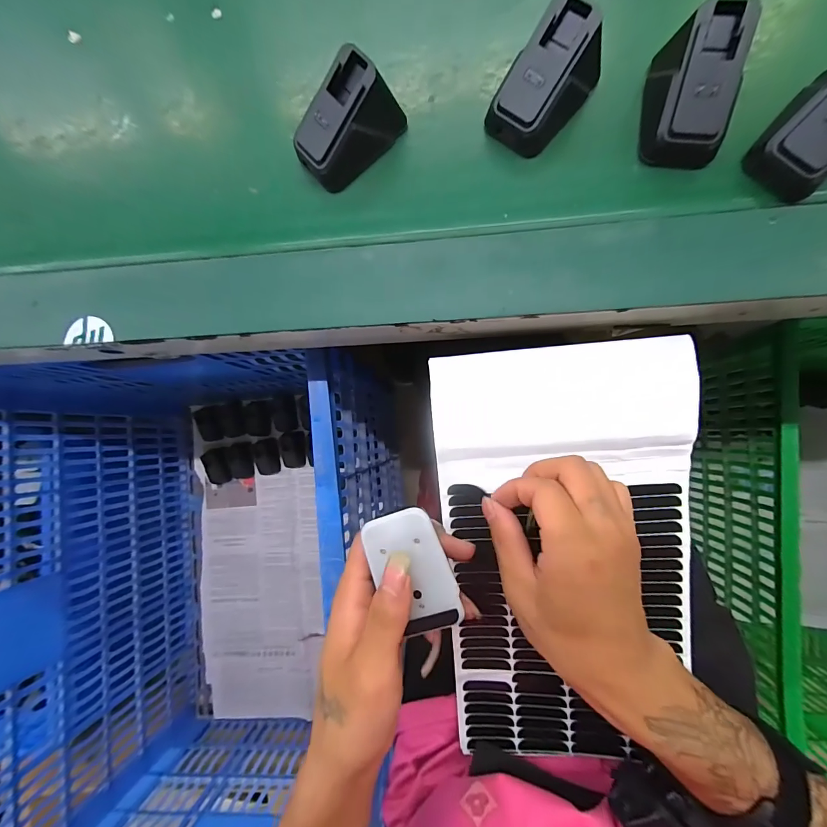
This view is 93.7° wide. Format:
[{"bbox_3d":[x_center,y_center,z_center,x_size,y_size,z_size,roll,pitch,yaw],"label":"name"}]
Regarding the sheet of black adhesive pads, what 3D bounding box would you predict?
[{"bbox_3d":[0.105,0.099,0.271,0.165,0.054,0.286,-4,86,7],"label":"sheet of black adhesive pads"}]

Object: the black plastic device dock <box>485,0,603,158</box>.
[{"bbox_3d":[0.077,-0.195,0.226,0.041,0.041,0.065,43,92,8],"label":"black plastic device dock"}]

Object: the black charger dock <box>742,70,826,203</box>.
[{"bbox_3d":[0.222,-0.157,0.205,0.058,0.042,0.040,-45,82,3],"label":"black charger dock"}]

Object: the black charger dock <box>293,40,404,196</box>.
[{"bbox_3d":[-0.041,-0.178,0.239,0.067,0.041,0.036,-41,82,3],"label":"black charger dock"}]

